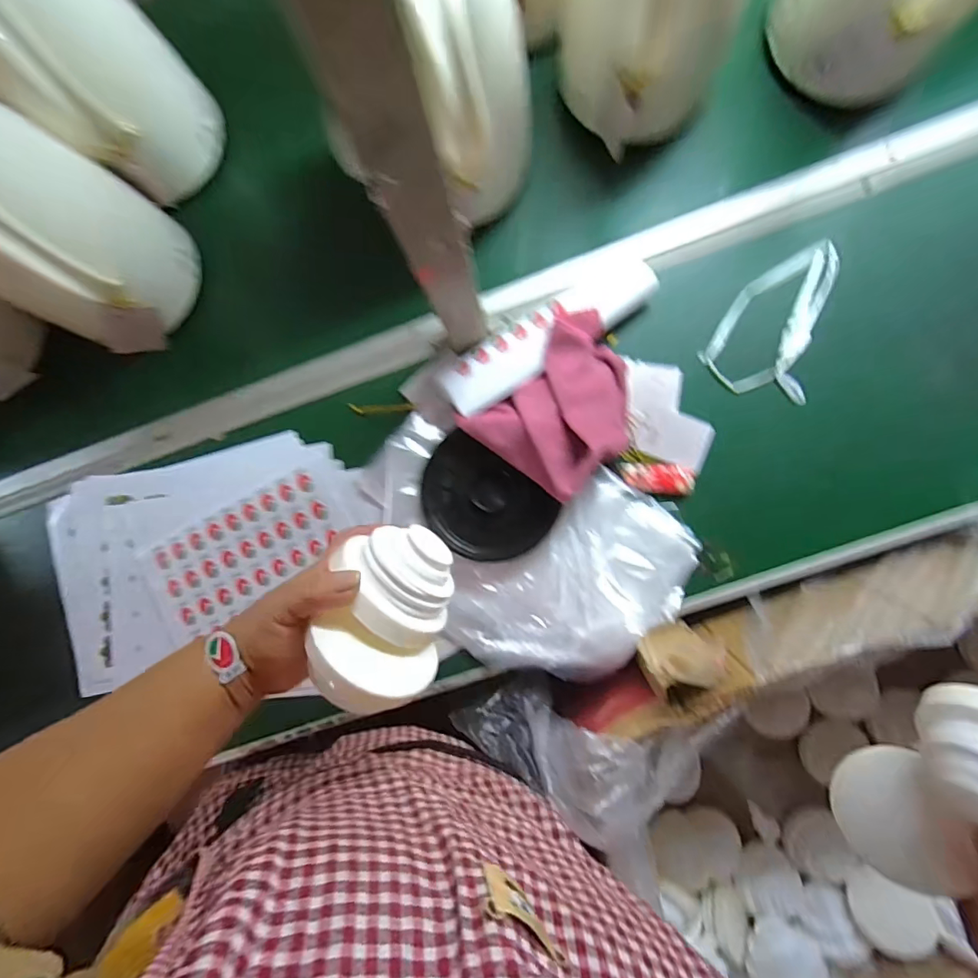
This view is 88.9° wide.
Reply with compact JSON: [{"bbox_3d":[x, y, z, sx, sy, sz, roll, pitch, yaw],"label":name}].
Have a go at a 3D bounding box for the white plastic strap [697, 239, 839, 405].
[{"bbox_3d":[0.281,-0.175,0.499,0.103,0.008,0.164,14,87,6],"label":"white plastic strap"}]

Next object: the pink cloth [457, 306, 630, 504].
[{"bbox_3d":[0.073,-0.080,0.478,0.127,0.053,0.159,43,91,7],"label":"pink cloth"}]

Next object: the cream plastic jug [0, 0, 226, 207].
[{"bbox_3d":[-0.378,-0.402,0.457,0.135,0.222,0.166,-43,83,1],"label":"cream plastic jug"}]

